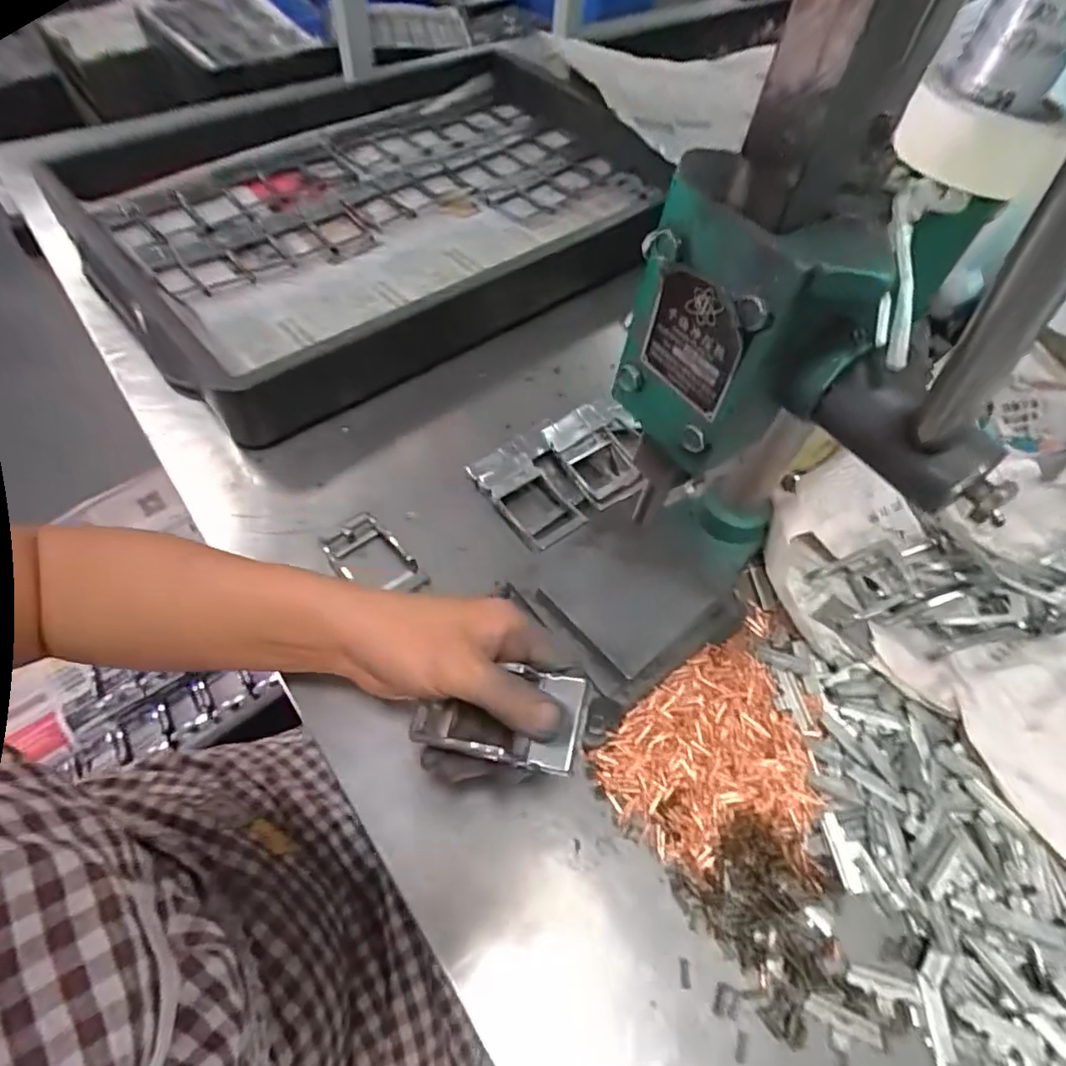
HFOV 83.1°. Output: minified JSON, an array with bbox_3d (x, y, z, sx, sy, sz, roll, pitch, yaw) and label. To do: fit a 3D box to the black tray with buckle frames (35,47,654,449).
[{"bbox_3d":[-0.128,-0.315,0.590,0.529,0.073,0.368,-33,66,-22],"label":"black tray with buckle frames"}]

